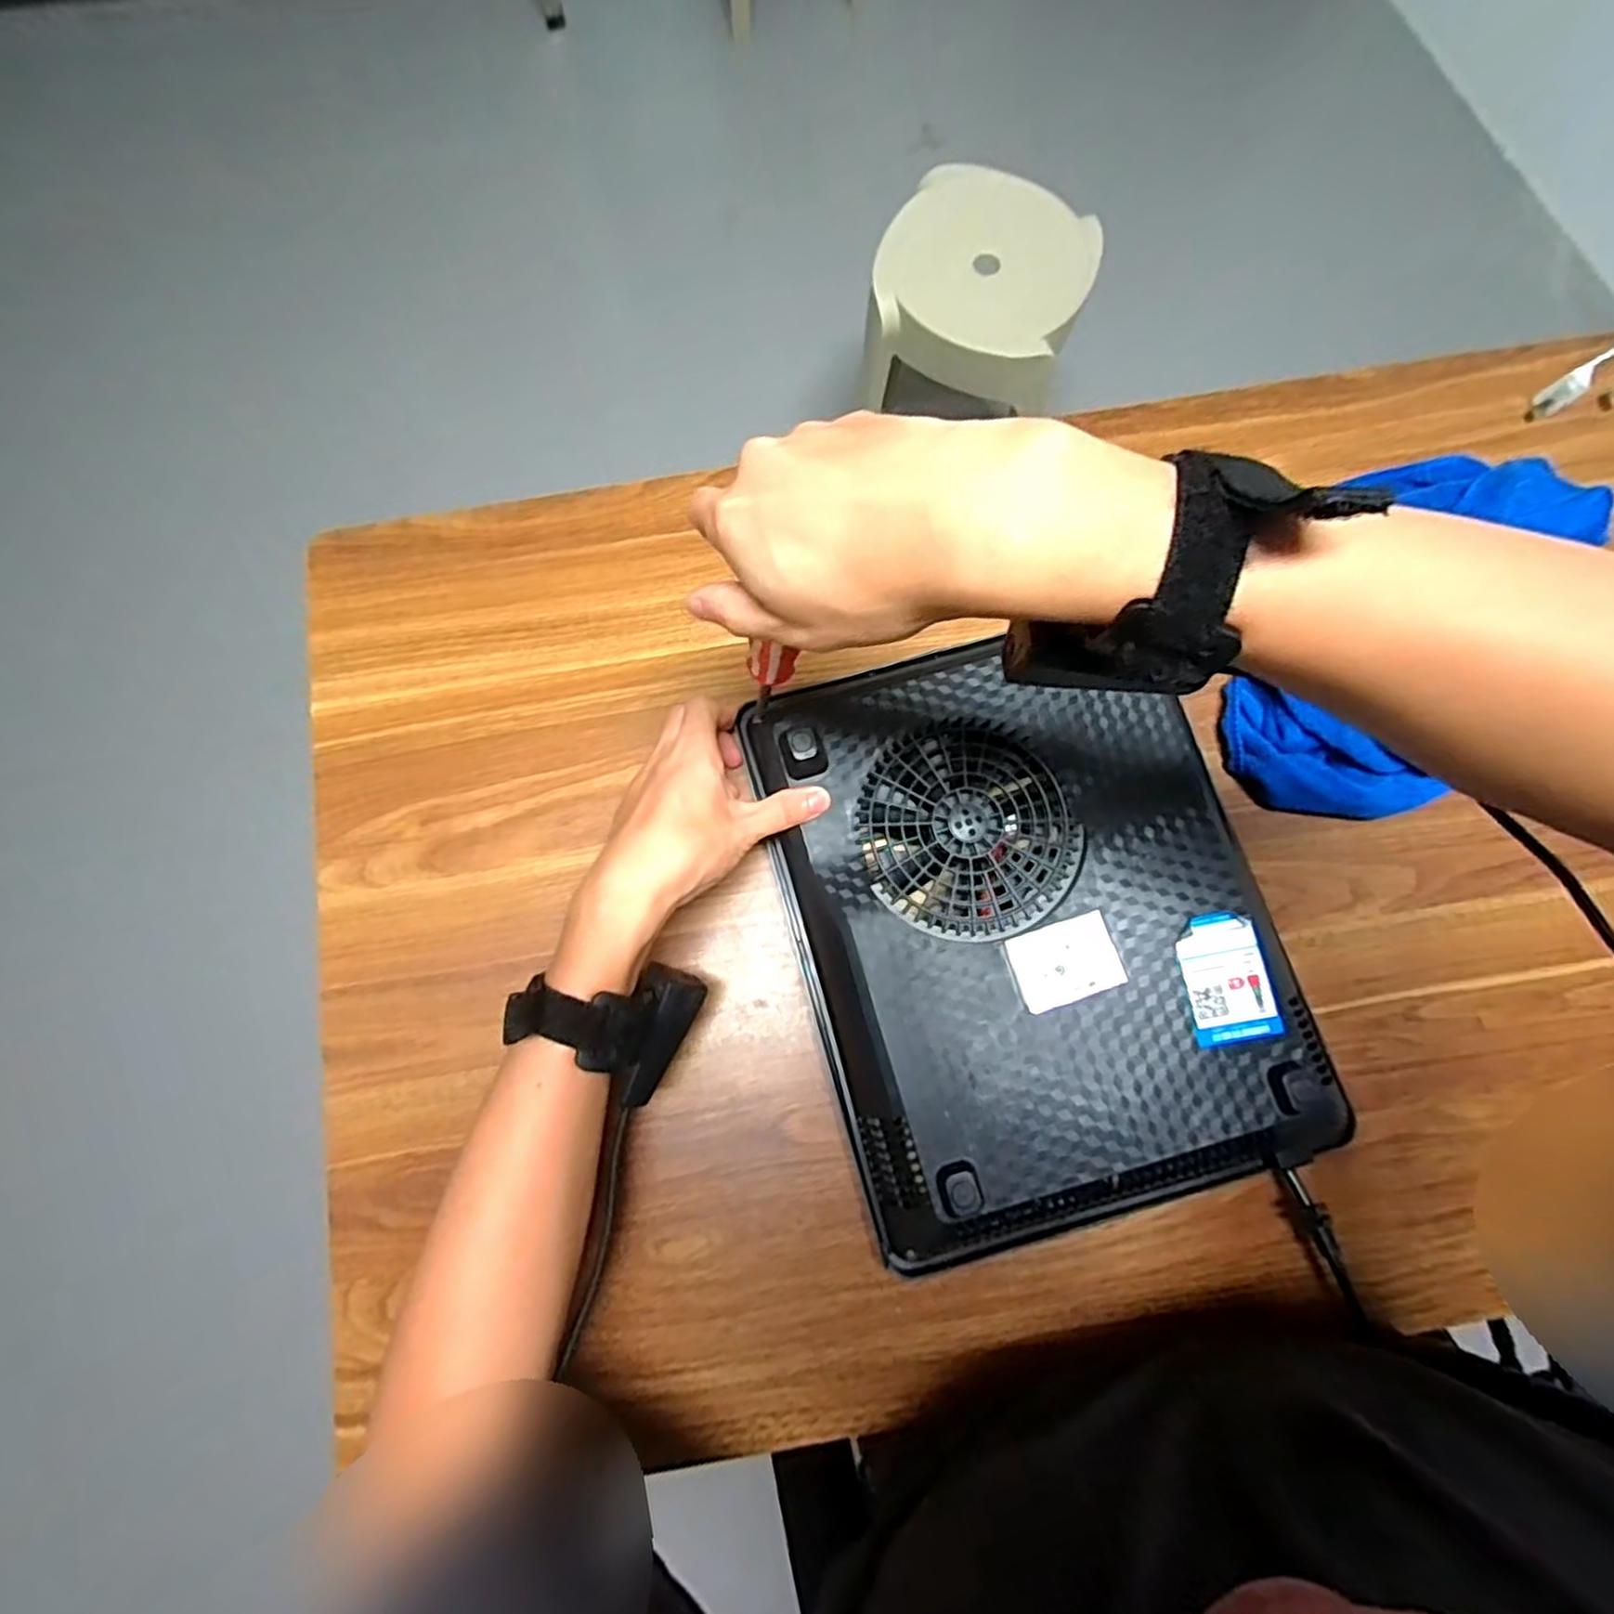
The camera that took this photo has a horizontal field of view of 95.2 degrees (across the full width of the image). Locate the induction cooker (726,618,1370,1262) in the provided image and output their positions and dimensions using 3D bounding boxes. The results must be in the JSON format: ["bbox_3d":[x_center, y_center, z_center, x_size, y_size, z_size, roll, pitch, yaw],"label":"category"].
[{"bbox_3d":[0.124,0.062,0.421,0.254,0.047,0.320,-15,79,-3],"label":"induction cooker"}]

